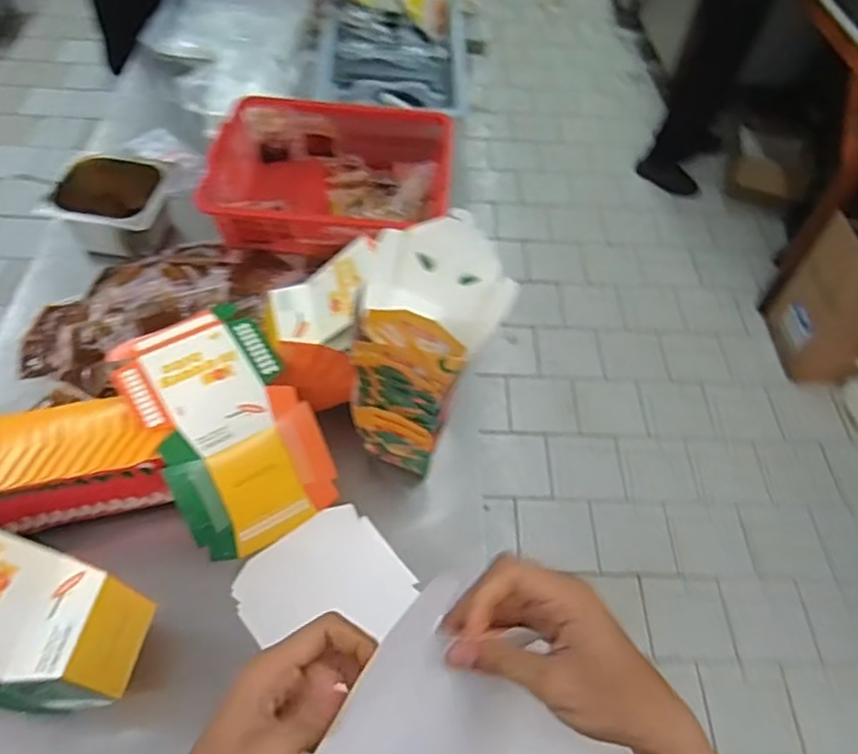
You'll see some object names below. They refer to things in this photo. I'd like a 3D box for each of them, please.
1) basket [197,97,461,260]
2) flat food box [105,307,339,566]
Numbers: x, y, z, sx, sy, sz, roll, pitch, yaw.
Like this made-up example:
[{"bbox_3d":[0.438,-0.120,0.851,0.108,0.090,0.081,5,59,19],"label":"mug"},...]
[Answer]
[{"bbox_3d":[-0.165,-0.356,1.162,0.402,0.100,0.314,1,54,-4],"label":"basket"},{"bbox_3d":[-0.244,0.052,0.794,0.183,0.068,0.296,-24,78,-26],"label":"flat food box"}]

